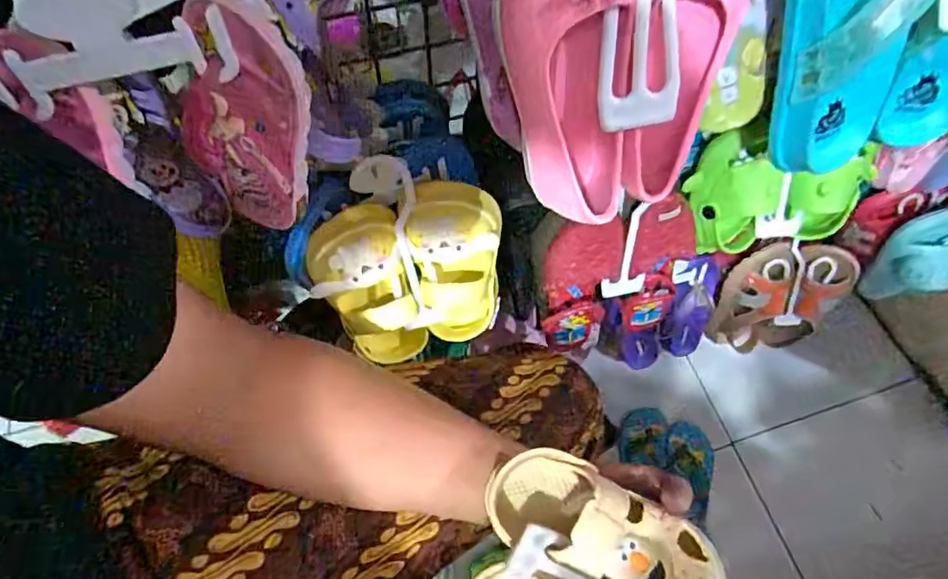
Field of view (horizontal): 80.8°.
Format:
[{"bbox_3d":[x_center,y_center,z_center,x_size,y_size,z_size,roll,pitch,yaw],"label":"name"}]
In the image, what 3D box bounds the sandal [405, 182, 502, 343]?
[{"bbox_3d":[-0.011,-0.020,0.474,0.077,0.155,0.044,-12,38,-7],"label":"sandal"}]

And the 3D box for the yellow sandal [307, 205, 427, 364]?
[{"bbox_3d":[-0.088,0.006,0.472,0.071,0.148,0.040,-18,40,-10],"label":"yellow sandal"}]

